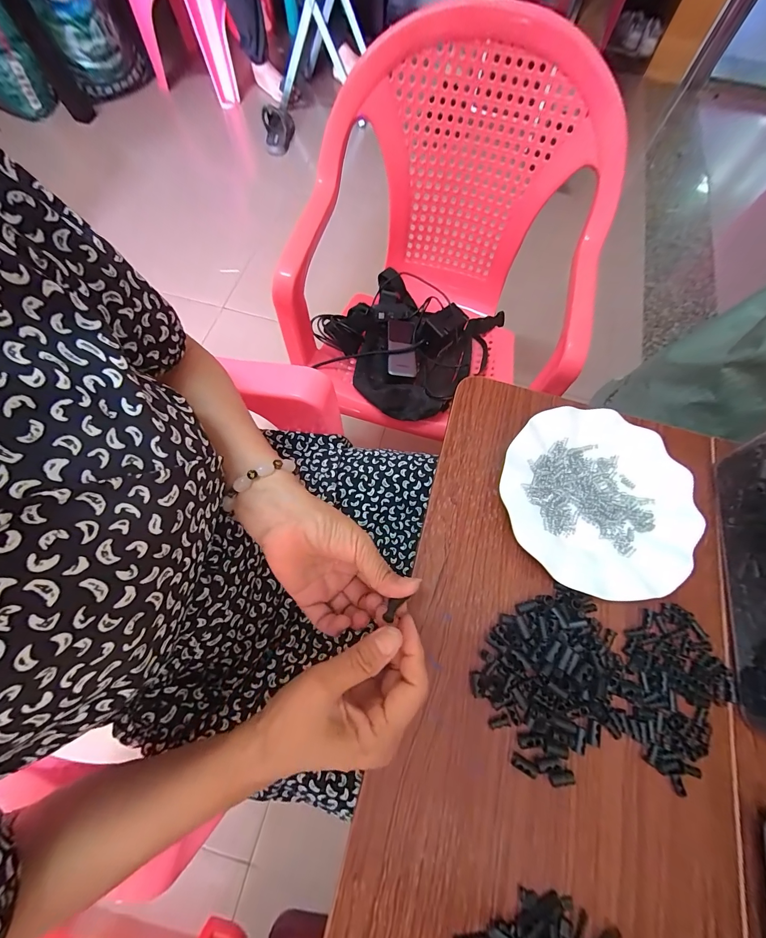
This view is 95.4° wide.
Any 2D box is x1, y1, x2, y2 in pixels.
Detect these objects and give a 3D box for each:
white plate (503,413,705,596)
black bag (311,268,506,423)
[{"bbox_3d":[0.208,0.026,0.344,0.177,0.021,0.179,0,69,-1],"label":"white plate"},{"bbox_3d":[0.052,-0.254,0.680,0.287,0.092,0.314,36,72,11],"label":"black bag"}]

